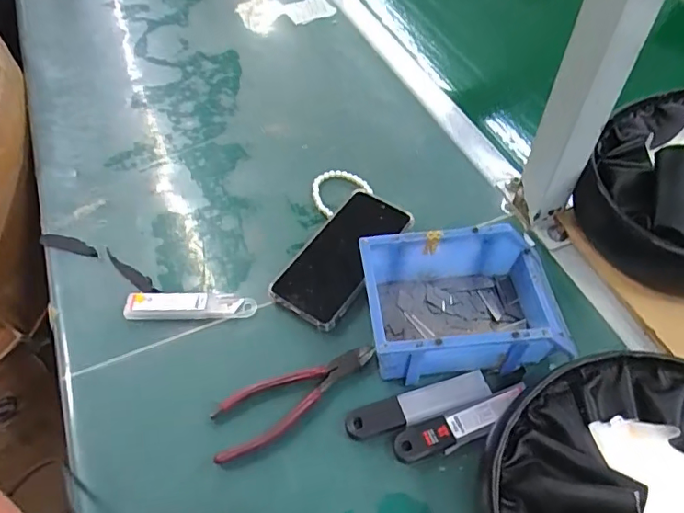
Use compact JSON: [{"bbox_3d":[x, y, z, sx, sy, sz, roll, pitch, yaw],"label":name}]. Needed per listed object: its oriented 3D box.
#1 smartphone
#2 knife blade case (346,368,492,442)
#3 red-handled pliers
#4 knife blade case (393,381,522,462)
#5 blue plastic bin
[{"bbox_3d":[0.001,-0.002,0.556,0.079,0.016,0.164,30,60,21],"label":"smartphone"},{"bbox_3d":[0.067,0.129,0.459,0.127,0.009,0.027,-16,55,-9],"label":"knife blade case"},{"bbox_3d":[-0.044,0.119,0.470,0.159,0.006,0.049,-28,58,-17],"label":"red-handled pliers"},{"bbox_3d":[0.102,0.143,0.450,0.120,0.014,0.026,-18,55,-11],"label":"knife blade case"},{"bbox_3d":[0.109,0.043,0.484,0.171,0.073,0.112,-5,54,-2],"label":"blue plastic bin"}]

